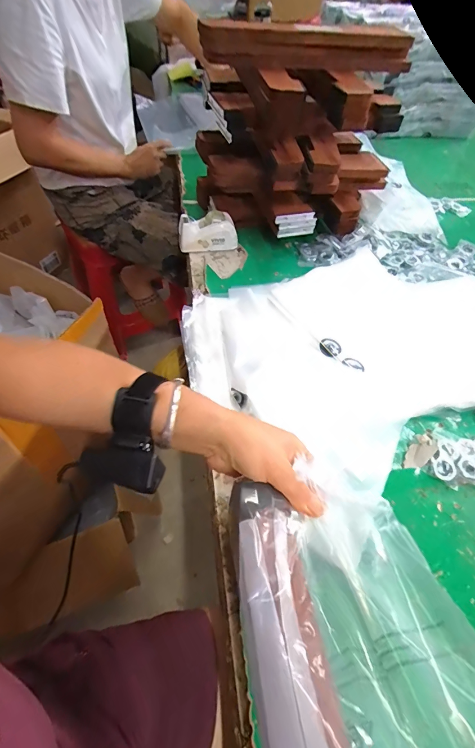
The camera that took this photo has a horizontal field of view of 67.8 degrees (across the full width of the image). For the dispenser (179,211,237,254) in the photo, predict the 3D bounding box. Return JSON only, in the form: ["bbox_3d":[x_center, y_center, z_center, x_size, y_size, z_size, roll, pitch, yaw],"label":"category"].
[{"bbox_3d":[-0.059,-0.284,0.707,0.118,0.056,0.055,-4,53,-7],"label":"dispenser"}]

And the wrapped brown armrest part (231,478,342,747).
[{"bbox_3d":[0.044,0.222,0.206,0.053,0.030,0.335,-6,47,-8],"label":"wrapped brown armrest part"}]

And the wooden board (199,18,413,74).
[{"bbox_3d":[0.123,-0.557,0.608,0.366,0.062,0.044,-3,53,-7],"label":"wooden board"}]

